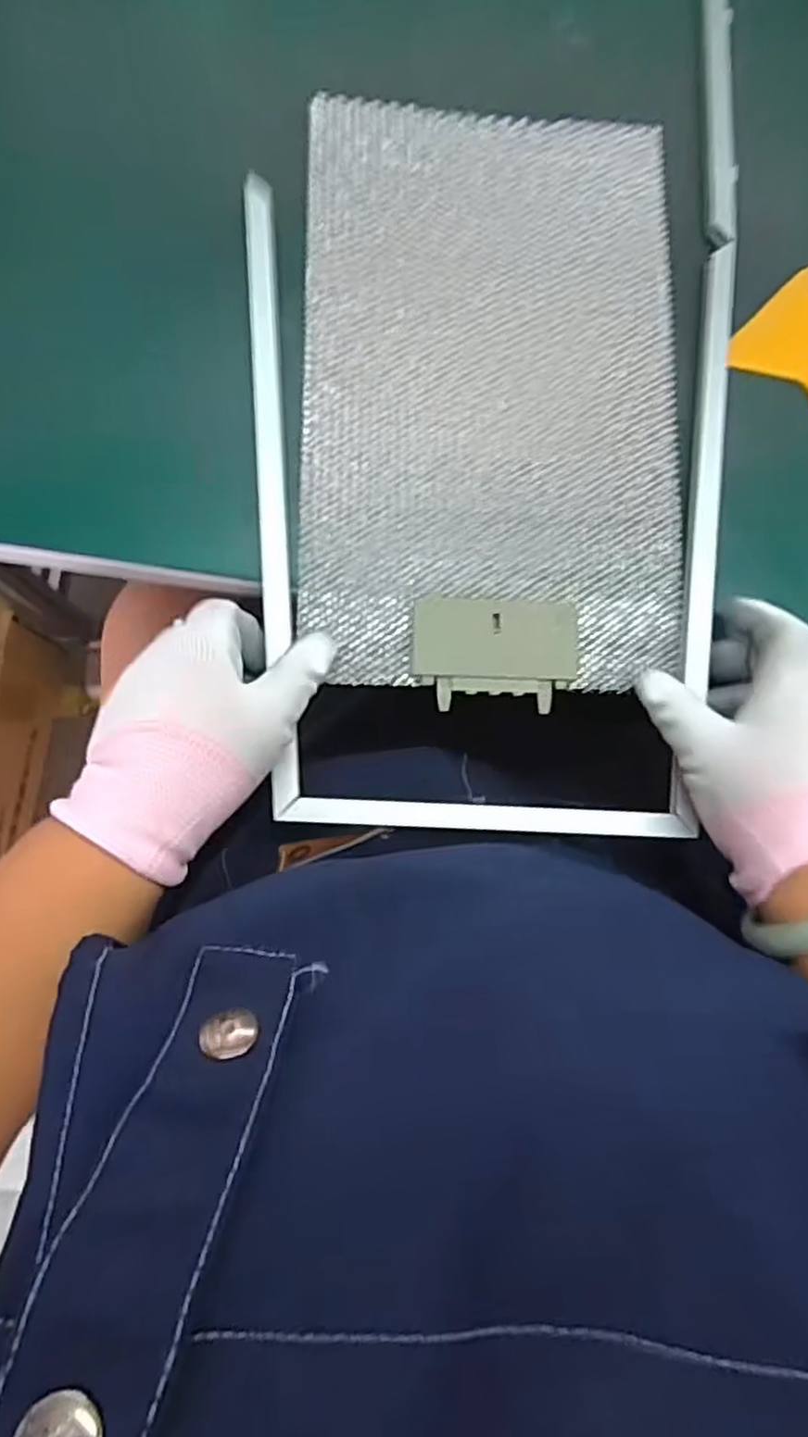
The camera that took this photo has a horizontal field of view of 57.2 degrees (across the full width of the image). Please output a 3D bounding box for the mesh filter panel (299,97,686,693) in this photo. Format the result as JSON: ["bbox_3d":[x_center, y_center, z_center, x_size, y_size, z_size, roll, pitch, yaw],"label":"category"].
[{"bbox_3d":[0.048,-0.180,0.402,0.199,0.011,0.320,1,83,-6],"label":"mesh filter panel"}]

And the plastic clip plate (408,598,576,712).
[{"bbox_3d":[0.047,-0.034,0.379,0.084,0.008,0.055,0,81,-6],"label":"plastic clip plate"}]

